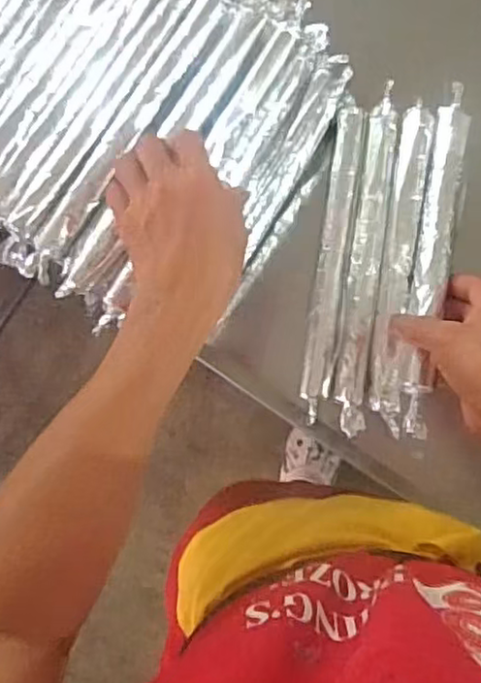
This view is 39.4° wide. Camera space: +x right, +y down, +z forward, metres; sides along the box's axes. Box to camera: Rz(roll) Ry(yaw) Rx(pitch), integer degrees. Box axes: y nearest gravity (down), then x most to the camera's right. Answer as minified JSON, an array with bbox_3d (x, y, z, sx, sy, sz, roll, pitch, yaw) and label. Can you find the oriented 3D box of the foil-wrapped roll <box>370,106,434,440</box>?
[{"bbox_3d":[0.136,-0.065,0.570,0.028,0.017,0.276,7,85,9],"label":"foil-wrapped roll"}]

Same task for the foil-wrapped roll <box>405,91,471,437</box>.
[{"bbox_3d":[0.161,-0.072,0.558,0.030,0.019,0.298,9,81,9],"label":"foil-wrapped roll"}]

